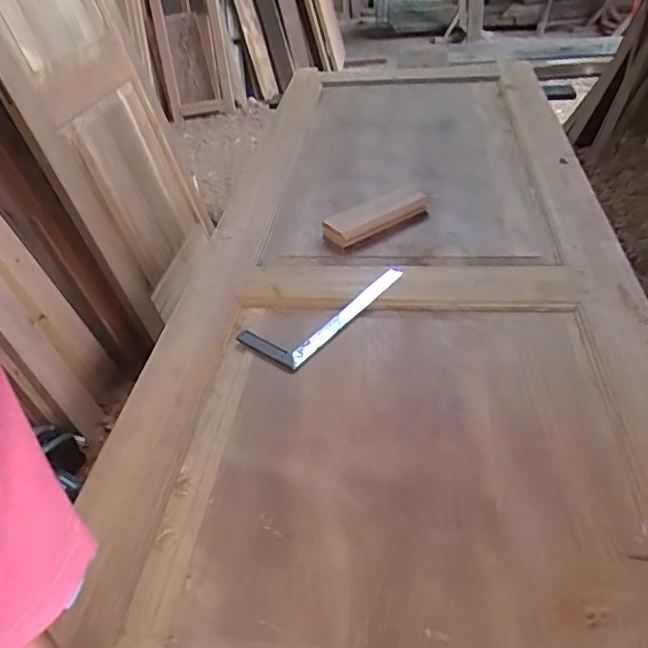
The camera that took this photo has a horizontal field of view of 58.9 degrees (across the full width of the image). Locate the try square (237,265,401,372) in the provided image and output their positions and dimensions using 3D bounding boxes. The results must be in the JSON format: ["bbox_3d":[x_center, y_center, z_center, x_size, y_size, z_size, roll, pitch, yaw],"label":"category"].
[{"bbox_3d":[0.000,-0.032,1.014,0.123,0.011,0.309,27,49,34],"label":"try square"}]

